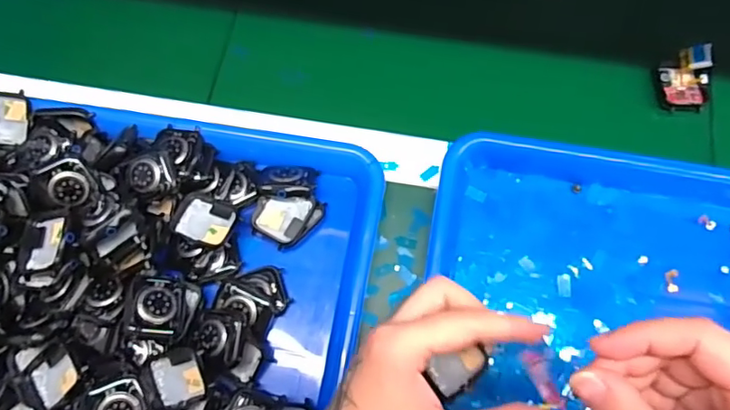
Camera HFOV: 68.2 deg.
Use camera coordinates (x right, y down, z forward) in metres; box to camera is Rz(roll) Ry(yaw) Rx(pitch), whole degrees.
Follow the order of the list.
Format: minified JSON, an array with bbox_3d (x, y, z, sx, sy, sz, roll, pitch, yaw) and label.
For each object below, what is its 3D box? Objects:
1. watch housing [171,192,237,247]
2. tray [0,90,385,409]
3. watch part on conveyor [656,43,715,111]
[{"bbox_3d":[-0.118,0.011,0.397,0.041,0.008,0.038,19,58,0],"label":"watch housing"},{"bbox_3d":[-0.168,0.051,0.386,0.333,0.065,0.253,9,74,5],"label":"tray"},{"bbox_3d":[0.262,-0.104,0.441,0.039,0.022,0.052,7,74,4],"label":"watch part on conveyor"}]

